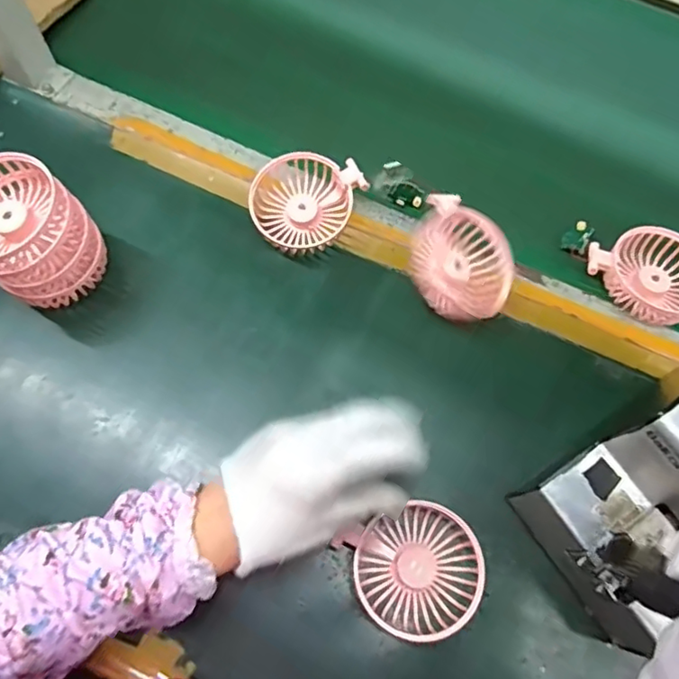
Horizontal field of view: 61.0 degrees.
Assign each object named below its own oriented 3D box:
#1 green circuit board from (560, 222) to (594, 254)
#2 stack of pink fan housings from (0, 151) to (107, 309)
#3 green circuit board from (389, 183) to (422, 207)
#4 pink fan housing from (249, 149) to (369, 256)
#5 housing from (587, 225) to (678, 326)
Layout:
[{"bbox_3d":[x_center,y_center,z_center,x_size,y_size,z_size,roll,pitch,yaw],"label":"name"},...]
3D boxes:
[{"bbox_3d":[0.222,-0.095,0.538,0.021,0.018,0.032,30,71,9],"label":"green circuit board"},{"bbox_3d":[-0.256,-0.086,0.474,0.097,0.095,0.098,-33,74,-14],"label":"stack of pink fan housings"},{"bbox_3d":[0.063,-0.137,0.547,0.032,0.016,0.014,17,69,4],"label":"green circuit board"},{"bbox_3d":[-0.031,-0.123,0.524,0.094,0.040,0.082,12,69,3],"label":"pink fan housing"},{"bbox_3d":[0.273,-0.058,0.506,0.077,0.033,0.097,-43,76,-16],"label":"housing"}]

